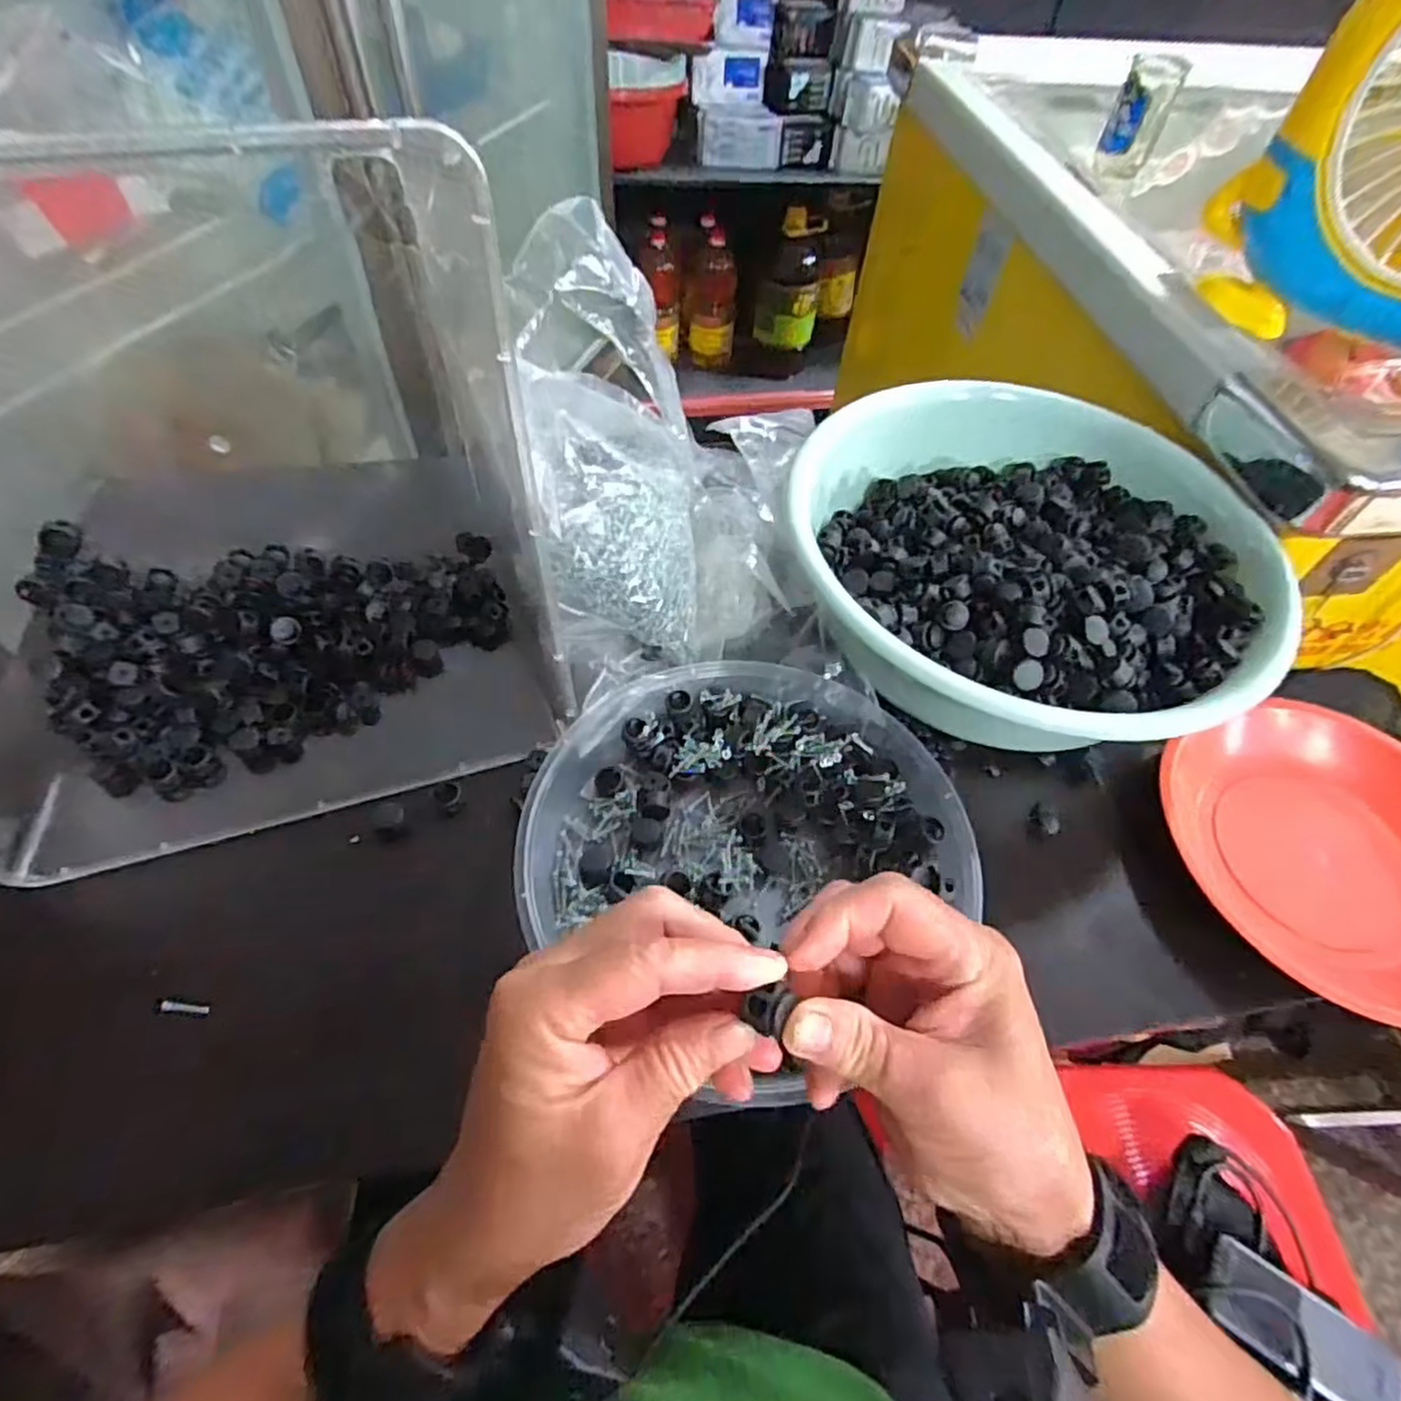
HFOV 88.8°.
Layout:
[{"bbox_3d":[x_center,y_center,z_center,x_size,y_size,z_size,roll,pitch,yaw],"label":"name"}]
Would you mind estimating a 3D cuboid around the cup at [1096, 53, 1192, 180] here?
[{"bbox_3d":[0.431,-0.573,0.702,0.051,0.086,0.045,25,57,13],"label":"cup"}]

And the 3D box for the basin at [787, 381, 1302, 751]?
[{"bbox_3d":[0.197,-0.095,0.472,0.281,0.083,0.301,2,55,-3],"label":"basin"}]

